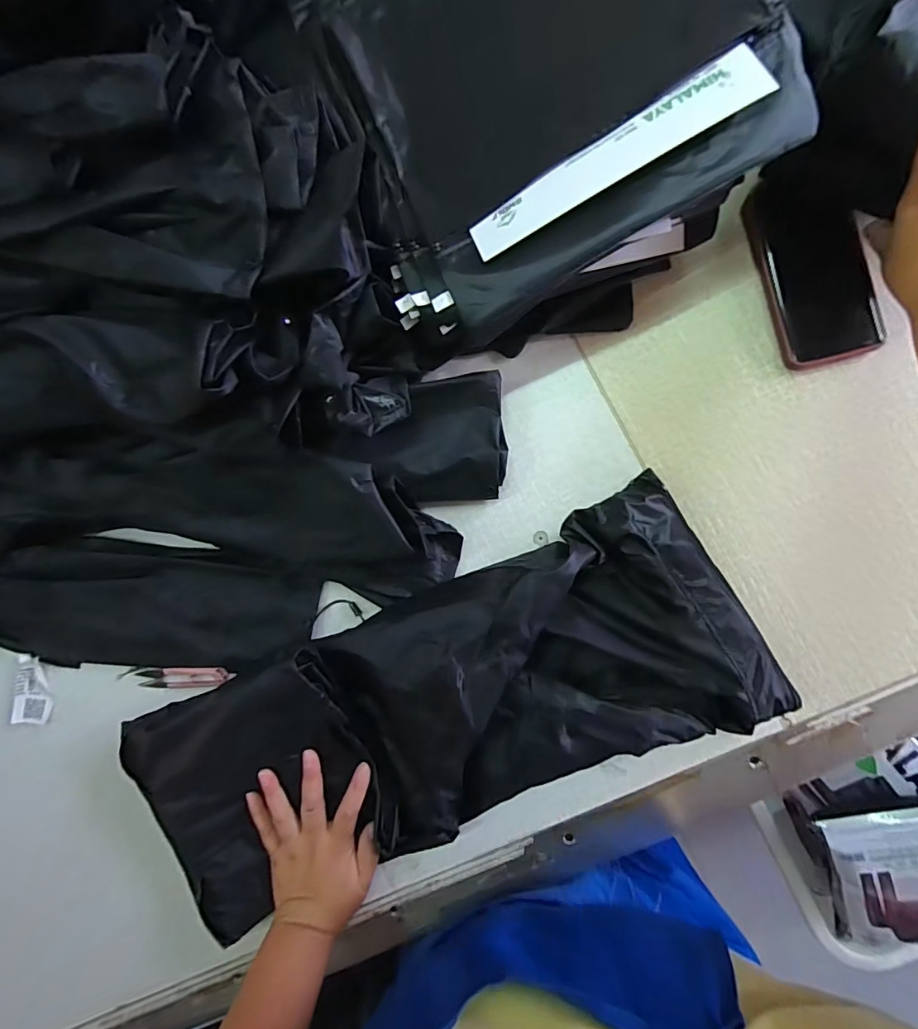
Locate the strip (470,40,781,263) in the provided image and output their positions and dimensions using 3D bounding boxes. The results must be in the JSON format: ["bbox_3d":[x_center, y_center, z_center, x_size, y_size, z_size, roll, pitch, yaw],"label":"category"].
[{"bbox_3d":[0.103,-0.245,0.329,0.203,0.005,0.038,-25,75,14],"label":"strip"}]

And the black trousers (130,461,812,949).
[{"bbox_3d":[-0.031,0.178,0.419,0.561,0.058,0.222,-23,87,7],"label":"black trousers"}]

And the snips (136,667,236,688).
[{"bbox_3d":[-0.283,0.169,0.489,0.105,0.010,0.019,-4,89,7],"label":"snips"}]

